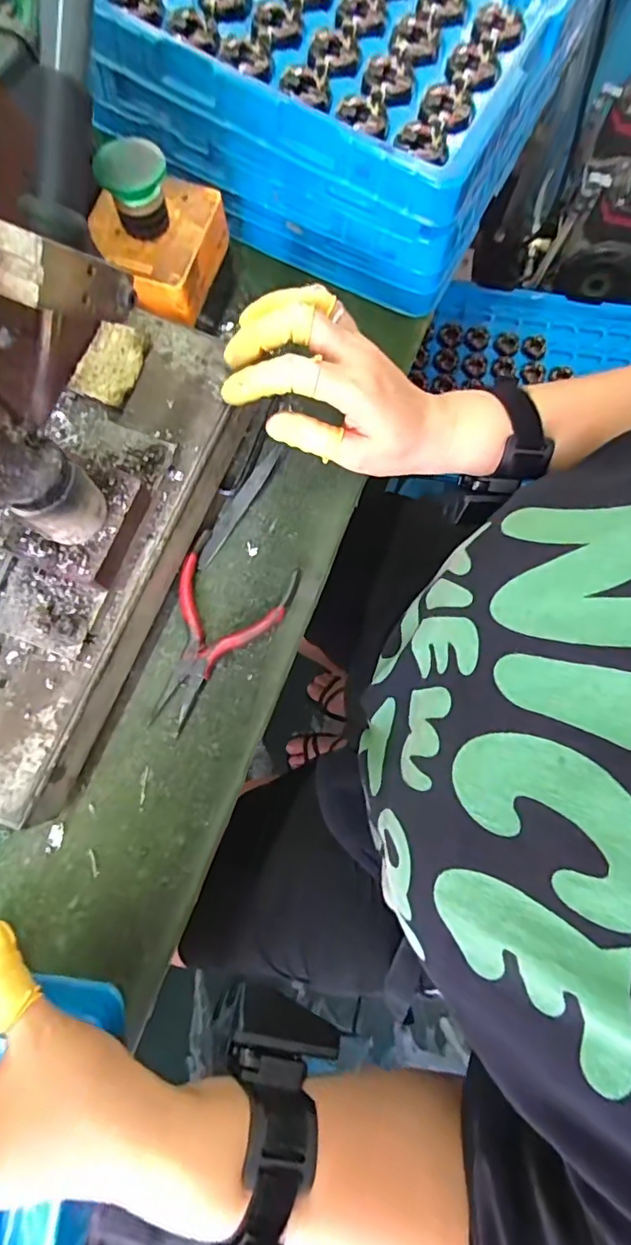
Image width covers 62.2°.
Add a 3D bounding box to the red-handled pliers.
[{"bbox_3d":[-0.062,0.009,0.327,0.070,0.014,0.118,21,78,3],"label":"red-handled pliers"}]

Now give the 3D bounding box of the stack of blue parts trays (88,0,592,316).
[{"bbox_3d":[0.050,-0.447,0.380,0.268,0.096,0.376,28,79,4],"label":"stack of blue parts trays"}]

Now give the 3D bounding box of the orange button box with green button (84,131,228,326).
[{"bbox_3d":[-0.099,-0.236,0.312,0.072,0.059,0.080,16,79,2],"label":"orange button box with green button"}]

